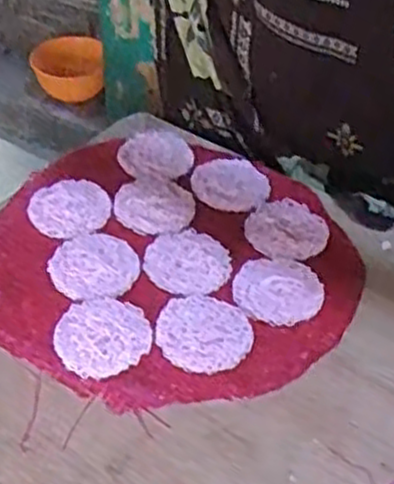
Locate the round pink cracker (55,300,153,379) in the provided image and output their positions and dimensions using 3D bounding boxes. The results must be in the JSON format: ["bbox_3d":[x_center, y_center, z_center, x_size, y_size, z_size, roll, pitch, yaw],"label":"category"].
[{"bbox_3d":[-0.076,0.074,0.642,0.075,0.006,0.073,2,43,-1],"label":"round pink cracker"}]

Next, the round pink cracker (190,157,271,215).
[{"bbox_3d":[0.032,-0.059,0.801,0.071,0.009,0.082,-26,50,-27],"label":"round pink cracker"}]

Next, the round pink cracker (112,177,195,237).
[{"bbox_3d":[-0.040,-0.036,0.766,0.075,0.004,0.080,2,43,-1],"label":"round pink cracker"}]

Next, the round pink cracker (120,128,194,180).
[{"bbox_3d":[-0.044,-0.094,0.834,0.075,0.009,0.091,-2,43,-6],"label":"round pink cracker"}]

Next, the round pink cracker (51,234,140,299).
[{"bbox_3d":[-0.091,0.020,0.702,0.075,0.004,0.083,-3,43,-6],"label":"round pink cracker"}]

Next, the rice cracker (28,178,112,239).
[{"bbox_3d":[-0.122,-0.036,0.754,0.073,0.007,0.071,2,43,-1],"label":"rice cracker"}]

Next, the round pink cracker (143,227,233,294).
[{"bbox_3d":[-0.010,0.018,0.714,0.074,0.004,0.078,2,43,-1],"label":"round pink cracker"}]

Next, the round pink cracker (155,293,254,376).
[{"bbox_3d":[0.007,0.074,0.653,0.075,0.004,0.077,2,43,-1],"label":"round pink cracker"}]

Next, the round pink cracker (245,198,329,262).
[{"bbox_3d":[0.086,-0.014,0.753,0.076,0.004,0.085,4,43,2],"label":"round pink cracker"}]

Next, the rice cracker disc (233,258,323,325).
[{"bbox_3d":[0.071,0.041,0.691,0.075,0.004,0.079,2,43,-1],"label":"rice cracker disc"}]

